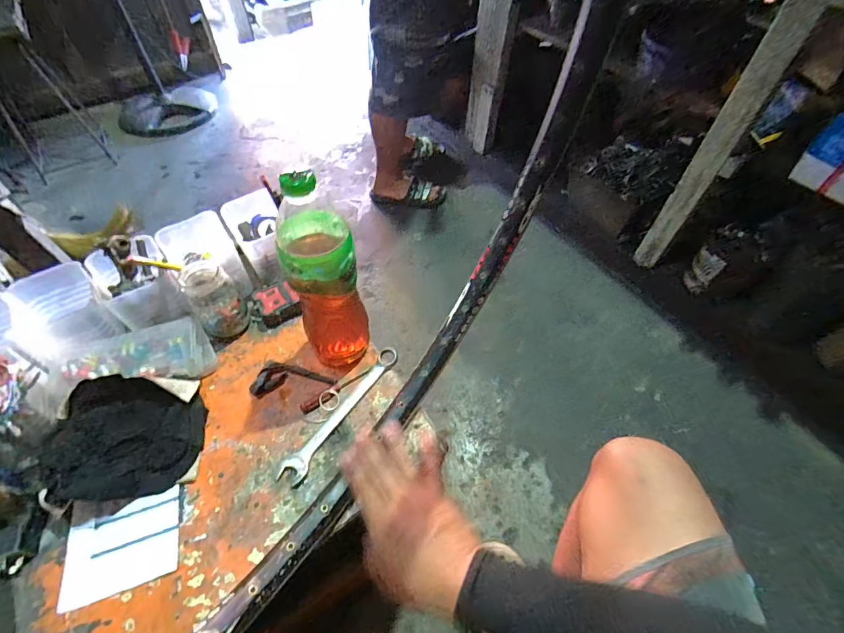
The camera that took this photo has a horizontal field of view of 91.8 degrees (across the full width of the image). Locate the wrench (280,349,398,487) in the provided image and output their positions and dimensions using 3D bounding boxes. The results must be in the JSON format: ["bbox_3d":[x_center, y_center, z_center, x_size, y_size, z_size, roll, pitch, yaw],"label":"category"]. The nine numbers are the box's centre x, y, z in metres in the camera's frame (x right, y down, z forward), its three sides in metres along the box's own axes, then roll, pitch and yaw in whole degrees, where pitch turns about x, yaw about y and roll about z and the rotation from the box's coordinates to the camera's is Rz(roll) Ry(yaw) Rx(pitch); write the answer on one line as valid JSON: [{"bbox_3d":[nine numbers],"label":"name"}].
[{"bbox_3d":[-0.096,0.118,0.513,0.031,0.007,0.201,30,60,20],"label":"wrench"}]

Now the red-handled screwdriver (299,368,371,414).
[{"bbox_3d":[-0.108,0.097,0.527,0.098,0.013,0.014,-25,57,-19],"label":"red-handled screwdriver"}]

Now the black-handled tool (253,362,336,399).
[{"bbox_3d":[-0.168,0.088,0.529,0.097,0.010,0.052,13,54,9],"label":"black-handled tool"}]

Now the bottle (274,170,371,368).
[{"bbox_3d":[-0.109,-0.031,0.482,0.080,0.225,0.081,-11,54,-9],"label":"bottle"}]

